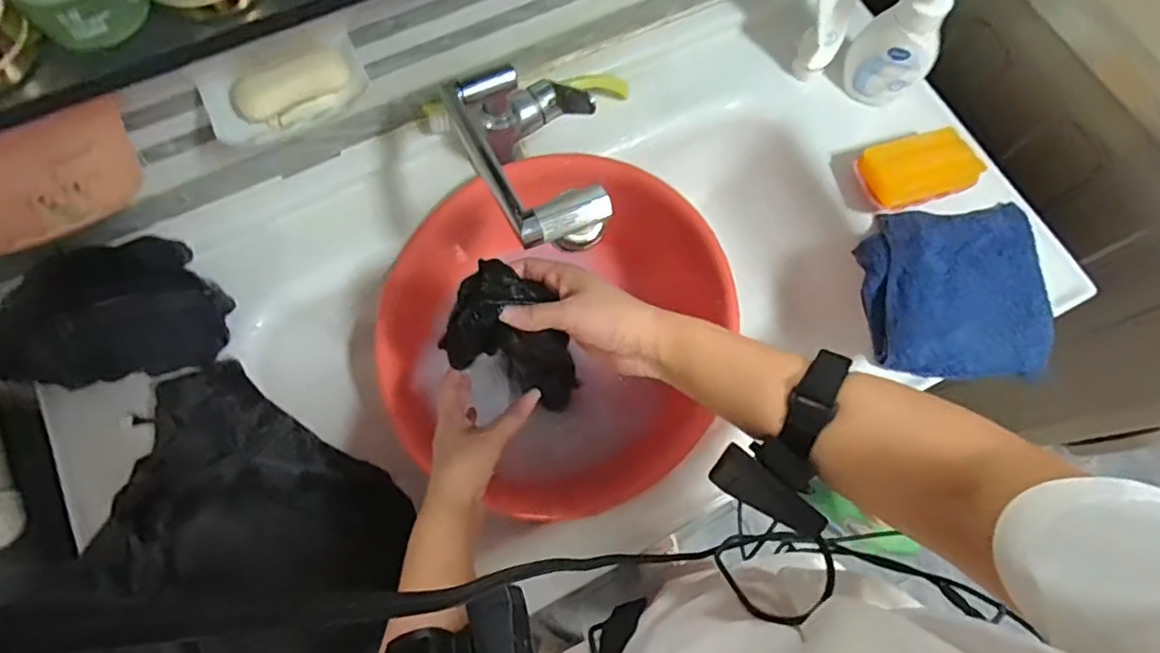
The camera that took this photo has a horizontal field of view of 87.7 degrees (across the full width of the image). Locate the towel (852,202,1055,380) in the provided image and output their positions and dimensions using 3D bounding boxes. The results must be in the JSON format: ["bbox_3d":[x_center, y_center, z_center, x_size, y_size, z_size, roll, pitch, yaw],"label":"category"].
[{"bbox_3d":[0.397,-0.037,0.636,0.175,0.034,0.180,1,72,-1],"label":"towel"}]

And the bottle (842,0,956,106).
[{"bbox_3d":[0.348,-0.316,0.633,0.056,0.182,0.078,-39,77,-13],"label":"bottle"}]

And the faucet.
[{"bbox_3d":[-0.041,-0.153,0.527,0.118,0.099,0.263,-15,50,-7],"label":"faucet"}]

